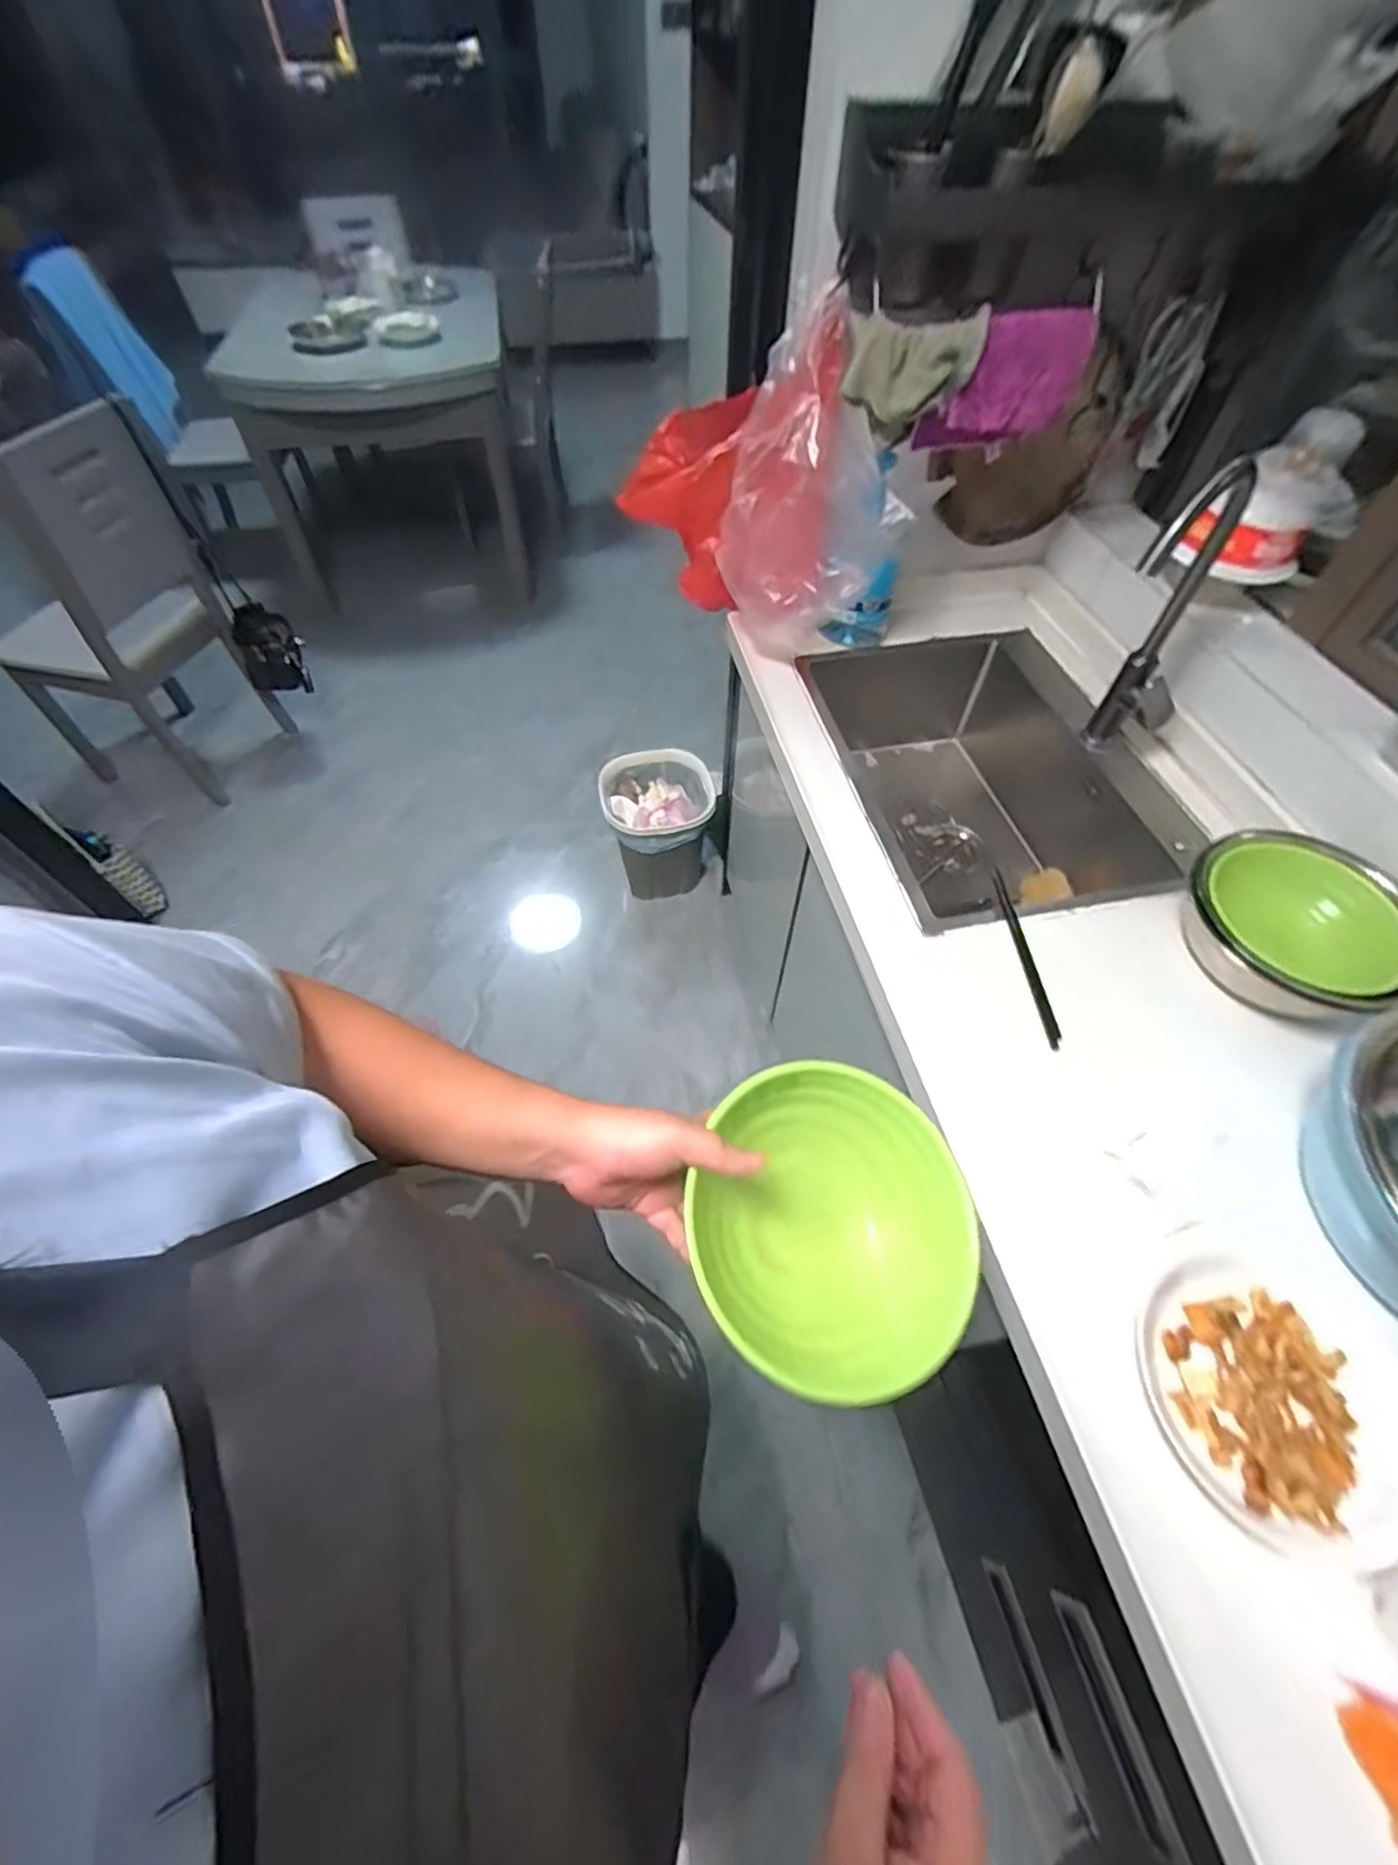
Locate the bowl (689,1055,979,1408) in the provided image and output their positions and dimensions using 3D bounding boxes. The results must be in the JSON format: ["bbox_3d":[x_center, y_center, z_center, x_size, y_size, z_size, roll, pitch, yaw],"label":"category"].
[{"bbox_3d":[0.088,0.194,0.458,0.181,0.075,0.191,0,55,-1],"label":"bowl"}]

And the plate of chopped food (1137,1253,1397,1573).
[{"bbox_3d":[0.468,0.371,0.548,0.189,0.027,0.196,0,55,-1],"label":"plate of chopped food"}]

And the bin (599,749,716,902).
[{"bbox_3d":[-0.104,-0.265,1.805,0.283,0.306,0.265,-7,55,-5],"label":"bin"}]

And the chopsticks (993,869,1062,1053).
[{"bbox_3d":[0.386,0.028,0.806,0.017,0.015,0.234,-2,55,-2],"label":"chopsticks"}]

